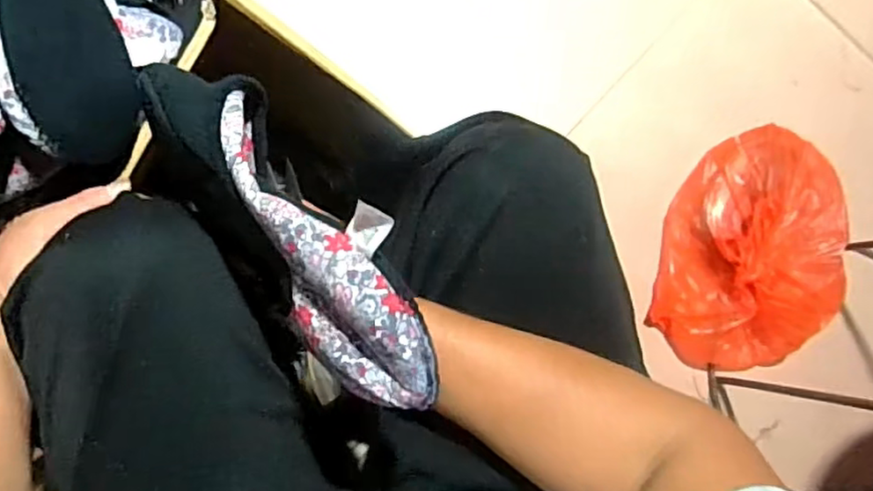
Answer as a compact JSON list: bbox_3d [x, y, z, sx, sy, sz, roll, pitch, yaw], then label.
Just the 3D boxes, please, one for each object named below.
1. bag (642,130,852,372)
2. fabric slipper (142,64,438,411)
[{"bbox_3d":[0.396,0.006,0.842,0.228,0.085,0.292,-12,85,-8],"label":"bag"},{"bbox_3d":[-0.080,-0.011,0.351,0.072,0.059,0.228,-37,83,-10],"label":"fabric slipper"}]

